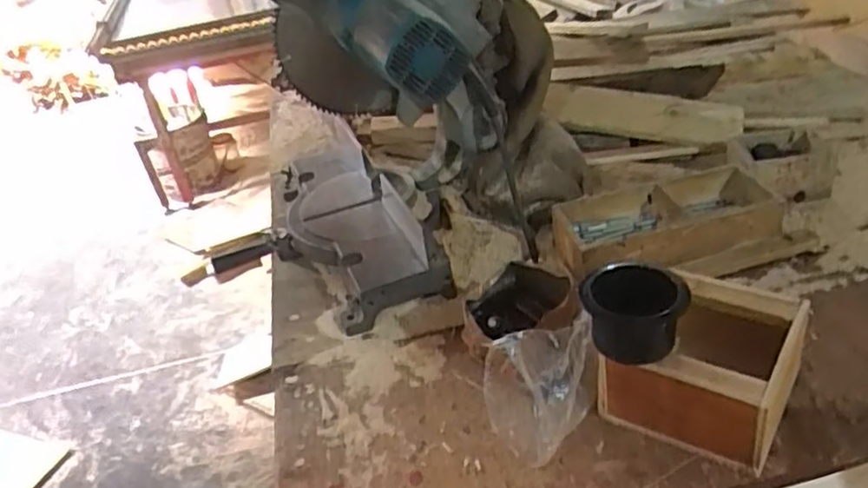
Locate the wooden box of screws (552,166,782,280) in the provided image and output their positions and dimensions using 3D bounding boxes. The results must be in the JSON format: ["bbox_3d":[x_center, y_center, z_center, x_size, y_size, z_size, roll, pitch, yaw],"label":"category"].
[{"bbox_3d":[0.307,-0.037,0.913,0.281,0.044,0.147,-14,34,-4],"label":"wooden box of screws"}]

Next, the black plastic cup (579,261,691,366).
[{"bbox_3d":[0.198,0.068,0.691,0.104,0.059,0.089,6,38,23],"label":"black plastic cup"}]

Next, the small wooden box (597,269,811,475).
[{"bbox_3d":[0.282,0.121,0.724,0.170,0.102,0.152,17,43,33],"label":"small wooden box"}]

